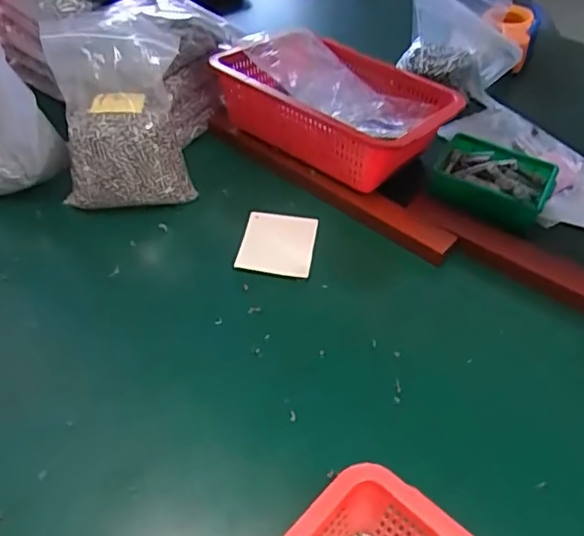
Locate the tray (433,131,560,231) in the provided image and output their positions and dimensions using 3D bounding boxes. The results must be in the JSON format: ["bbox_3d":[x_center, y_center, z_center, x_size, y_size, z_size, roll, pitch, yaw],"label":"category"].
[{"bbox_3d":[0.256,-0.115,0.768,0.138,0.047,0.097,24,47,17],"label":"tray"}]

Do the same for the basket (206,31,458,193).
[{"bbox_3d":[0.055,-0.225,0.812,0.306,0.094,0.223,27,48,19],"label":"basket"}]

